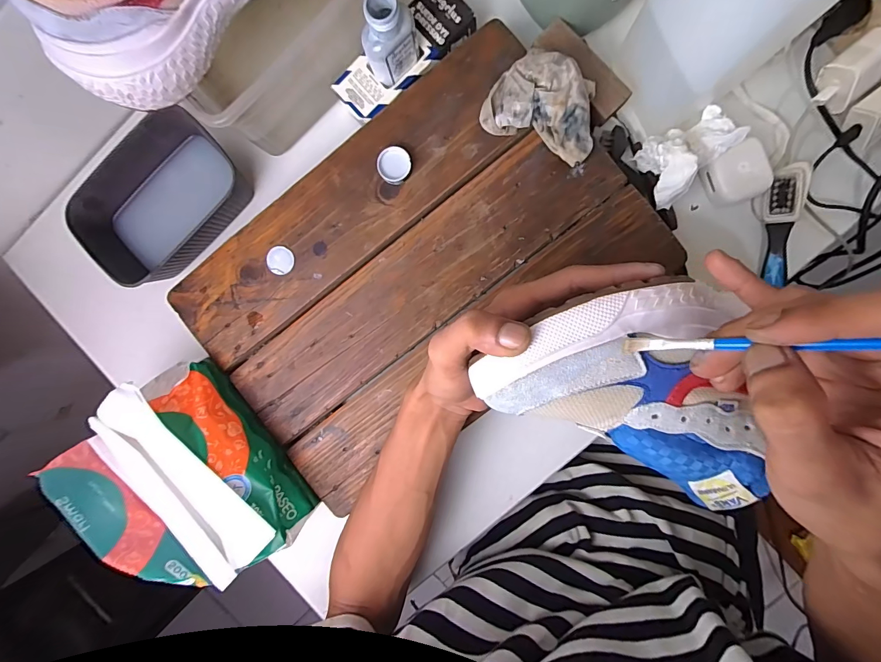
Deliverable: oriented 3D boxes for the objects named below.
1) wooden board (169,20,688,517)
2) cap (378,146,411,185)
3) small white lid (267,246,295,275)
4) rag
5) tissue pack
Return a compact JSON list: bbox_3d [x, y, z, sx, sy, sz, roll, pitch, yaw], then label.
[{"bbox_3d":[-0.033,-0.059,0.361,0.405,0.018,0.267,-39,88,5],"label":"wooden board"},{"bbox_3d":[-0.042,-0.151,0.351,0.030,0.012,0.030,0,93,4],"label":"cap"},{"bbox_3d":[-0.154,-0.067,0.368,0.024,0.006,0.026,0,93,4],"label":"small white lid"},{"bbox_3d":[0.089,-0.191,0.326,0.097,0.042,0.061,24,95,2],"label":"rag"},{"bbox_3d":[-0.225,0.135,0.344,0.128,0.081,0.189,-40,90,5],"label":"tissue pack"}]

